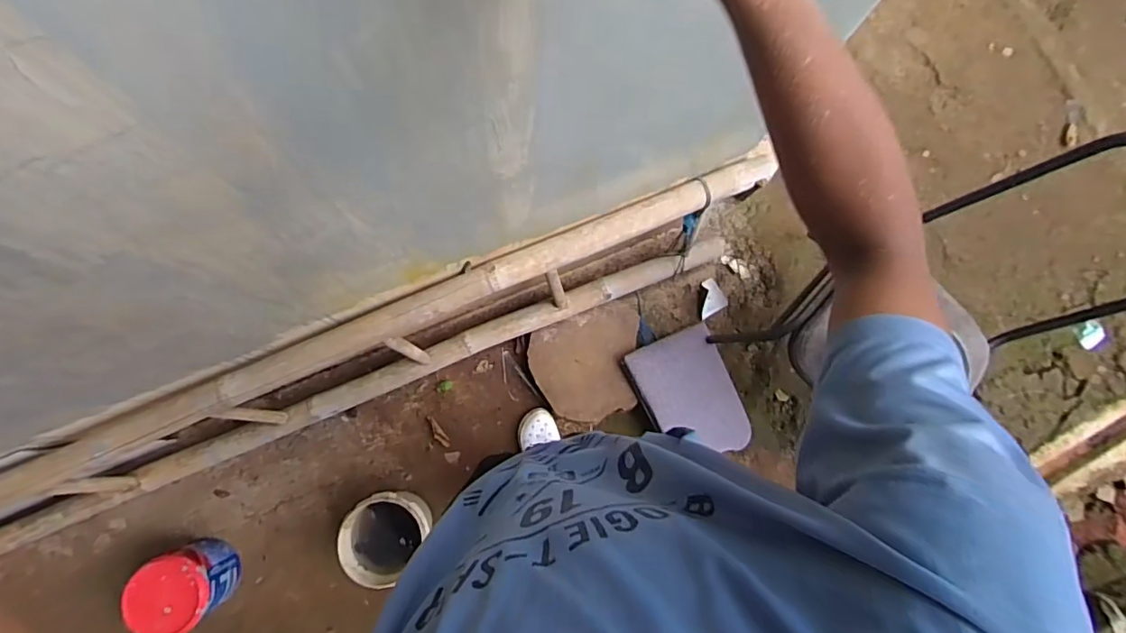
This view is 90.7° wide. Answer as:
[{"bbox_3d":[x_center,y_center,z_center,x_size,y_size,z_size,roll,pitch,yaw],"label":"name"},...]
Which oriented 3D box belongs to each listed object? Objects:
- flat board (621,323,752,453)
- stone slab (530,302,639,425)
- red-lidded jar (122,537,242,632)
[{"bbox_3d":[0.365,0.234,1.594,0.309,0.027,0.362,-21,84,-26],"label":"flat board"},{"bbox_3d":[0.092,0.137,1.604,0.346,0.029,0.301,-22,83,-7],"label":"stone slab"},{"bbox_3d":[-0.941,0.678,1.397,0.182,0.189,0.185,-38,85,-8],"label":"red-lidded jar"}]

